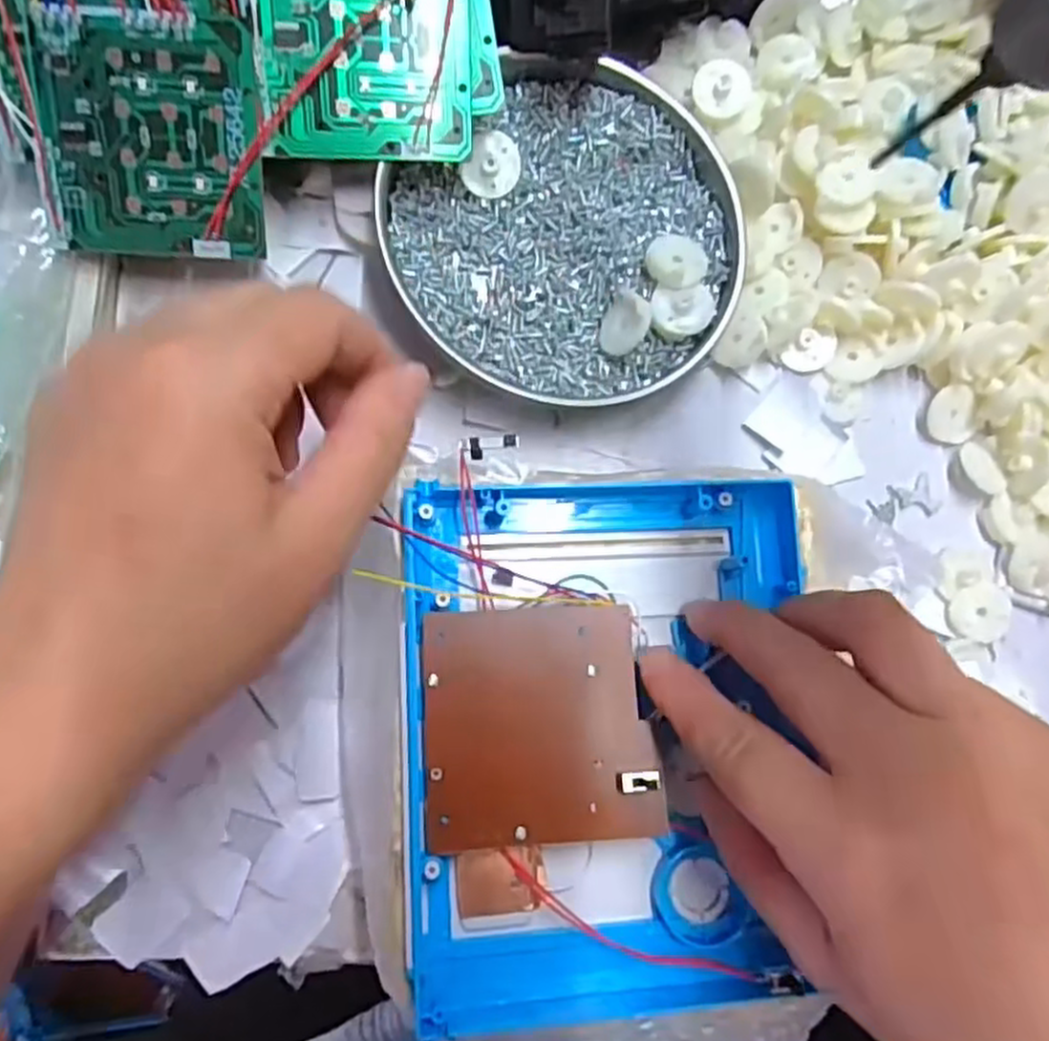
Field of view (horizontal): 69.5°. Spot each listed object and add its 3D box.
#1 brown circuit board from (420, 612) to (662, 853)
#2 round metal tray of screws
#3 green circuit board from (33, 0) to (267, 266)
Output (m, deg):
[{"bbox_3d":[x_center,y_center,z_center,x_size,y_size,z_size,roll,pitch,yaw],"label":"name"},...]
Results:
[{"bbox_3d":[0.005,0.064,0.239,0.071,0.009,0.072,-3,83,-6],"label":"brown circuit board"},{"bbox_3d":[0.017,-0.110,0.289,0.130,0.021,0.130,1,83,-6],"label":"round metal tray of screws"},{"bbox_3d":[-0.123,-0.126,0.251,0.070,0.004,0.070,3,111,-3],"label":"green circuit board"}]

